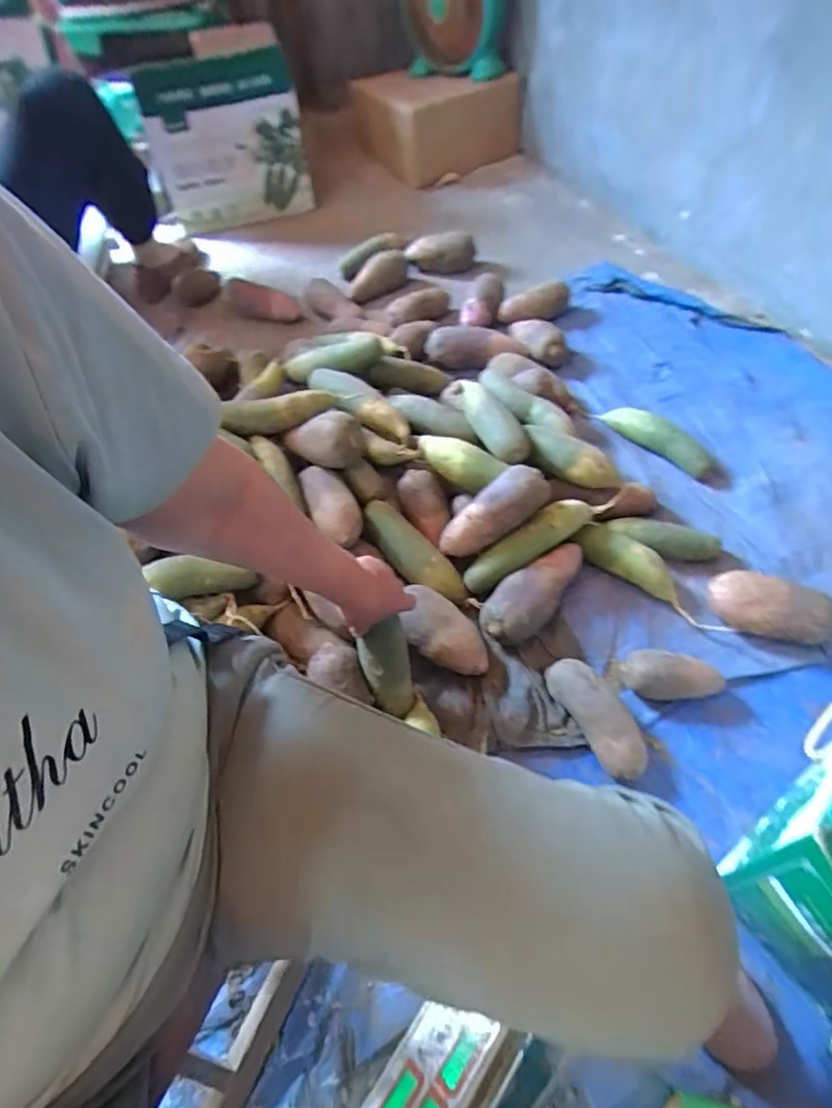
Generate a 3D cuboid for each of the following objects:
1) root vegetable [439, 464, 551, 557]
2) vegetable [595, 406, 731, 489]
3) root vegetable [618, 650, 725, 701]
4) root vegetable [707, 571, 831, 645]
[{"bbox_3d":[0.105,-0.058,0.844,0.175,0.054,0.057,-38,55,13],"label":"root vegetable"},{"bbox_3d":[0.415,-0.190,1.003,0.243,0.052,0.047,34,63,24],"label":"vegetable"},{"bbox_3d":[0.330,0.157,0.765,0.126,0.049,0.053,7,55,8],"label":"root vegetable"},{"bbox_3d":[0.464,0.072,0.786,0.145,0.073,0.070,14,56,13],"label":"root vegetable"}]

